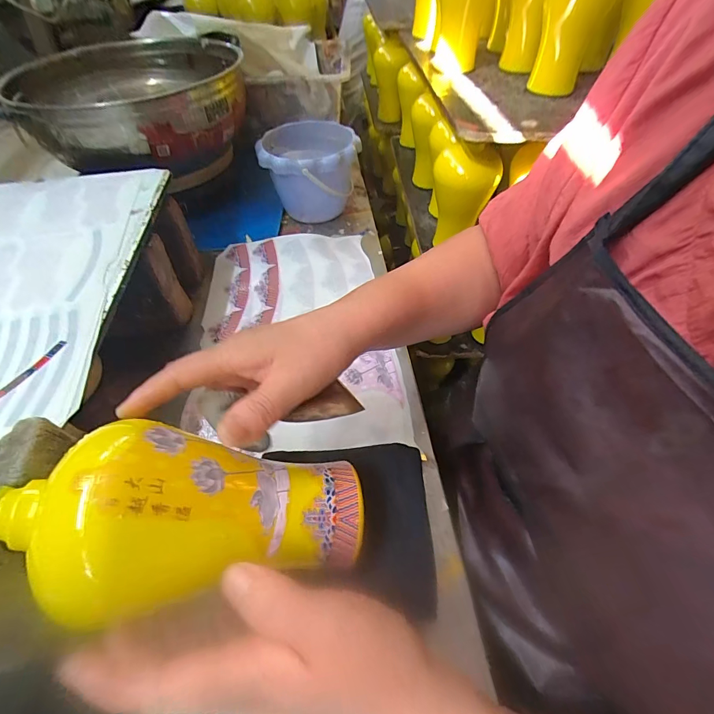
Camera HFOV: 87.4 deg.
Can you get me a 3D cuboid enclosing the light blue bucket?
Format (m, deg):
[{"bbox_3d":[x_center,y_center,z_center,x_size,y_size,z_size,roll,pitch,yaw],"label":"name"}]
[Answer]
[{"bbox_3d":[-0.074,-0.293,0.610,0.146,0.112,0.150,0,50,0],"label":"light blue bucket"}]

